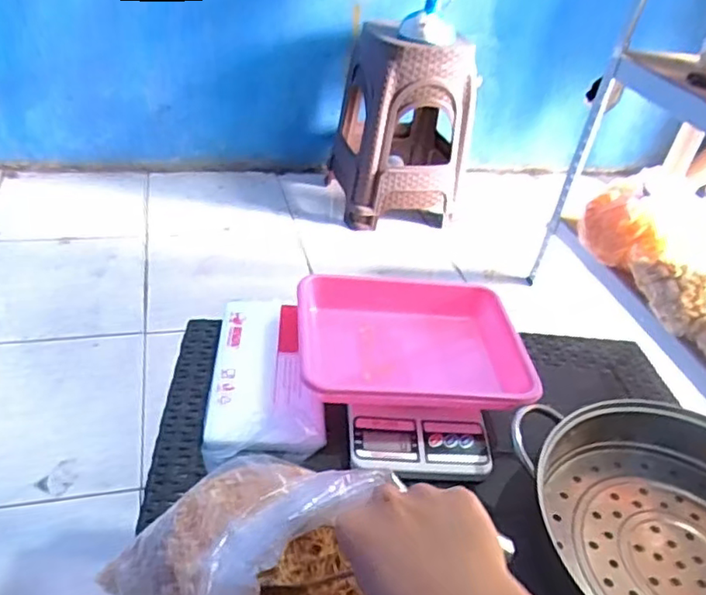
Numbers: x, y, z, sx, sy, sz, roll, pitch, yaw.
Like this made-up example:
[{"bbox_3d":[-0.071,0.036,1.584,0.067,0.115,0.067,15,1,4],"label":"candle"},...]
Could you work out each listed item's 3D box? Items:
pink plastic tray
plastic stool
[{"bbox_3d":[0.056,0.043,0.625,0.220,0.036,0.177,2,37,-7],"label":"pink plastic tray"},{"bbox_3d":[0.148,-0.496,1.807,0.354,0.497,0.308,-5,38,-17],"label":"plastic stool"}]

